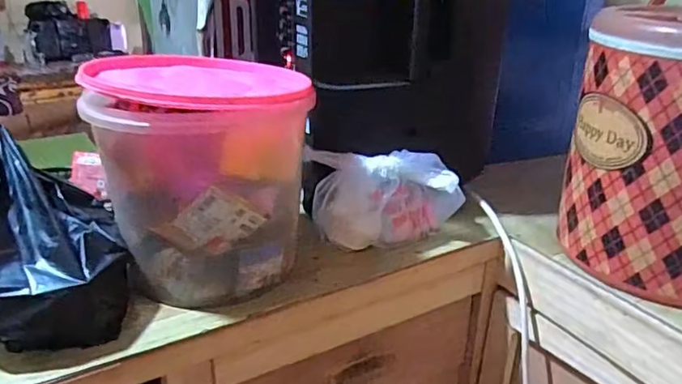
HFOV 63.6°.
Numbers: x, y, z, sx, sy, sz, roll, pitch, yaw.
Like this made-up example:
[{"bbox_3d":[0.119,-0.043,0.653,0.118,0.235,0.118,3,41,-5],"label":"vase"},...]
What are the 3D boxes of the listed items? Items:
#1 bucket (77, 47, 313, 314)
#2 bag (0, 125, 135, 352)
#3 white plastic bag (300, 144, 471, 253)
[{"bbox_3d":[-0.160,-0.028,0.677,0.226,0.247,0.227,-7,25,-13],"label":"bucket"},{"bbox_3d":[-0.324,0.043,0.587,0.165,0.180,0.218,-18,30,-33],"label":"bag"},{"bbox_3d":[0.061,0.011,0.766,0.204,0.122,0.083,0,25,2],"label":"white plastic bag"}]

